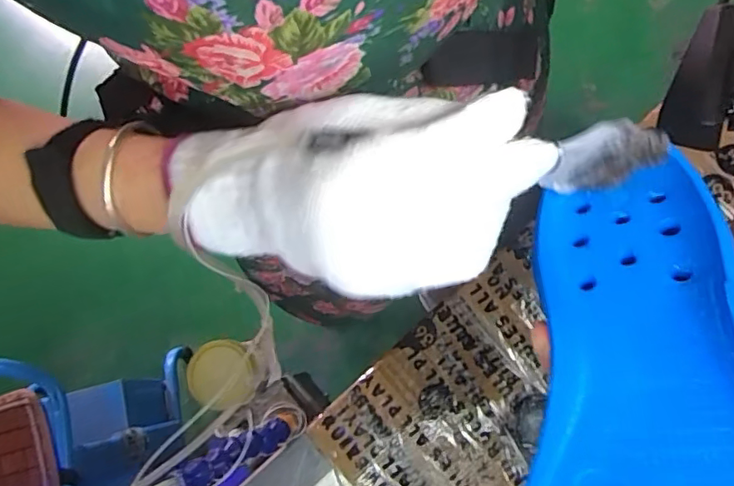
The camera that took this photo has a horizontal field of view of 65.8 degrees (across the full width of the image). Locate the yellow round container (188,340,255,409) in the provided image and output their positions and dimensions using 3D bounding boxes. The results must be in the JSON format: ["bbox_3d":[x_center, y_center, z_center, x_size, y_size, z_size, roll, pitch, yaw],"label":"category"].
[{"bbox_3d":[-0.160,0.141,0.611,0.067,0.018,0.071,0,76,2],"label":"yellow round container"}]

